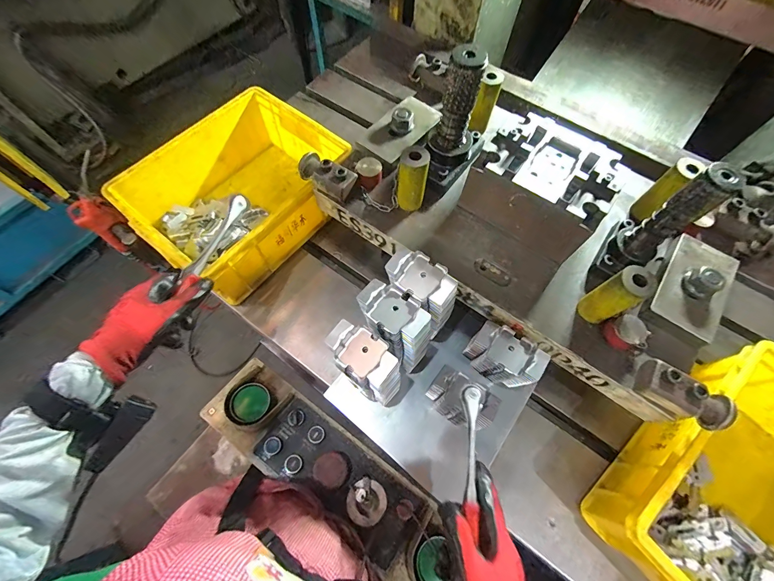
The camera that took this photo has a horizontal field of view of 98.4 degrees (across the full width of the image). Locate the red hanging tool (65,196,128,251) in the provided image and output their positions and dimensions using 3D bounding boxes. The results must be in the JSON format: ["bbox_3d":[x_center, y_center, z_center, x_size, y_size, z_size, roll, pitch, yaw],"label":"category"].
[{"bbox_3d":[-0.540,-0.127,0.643,0.029,0.128,0.061,39,69,14],"label":"red hanging tool"}]

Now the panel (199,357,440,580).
[{"bbox_3d":[-0.095,0.327,0.595,0.529,0.078,0.137,34,68,13],"label":"panel"}]

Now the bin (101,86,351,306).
[{"bbox_3d":[-0.264,-0.176,0.614,0.258,0.132,0.337,37,69,14],"label":"bin"}]

